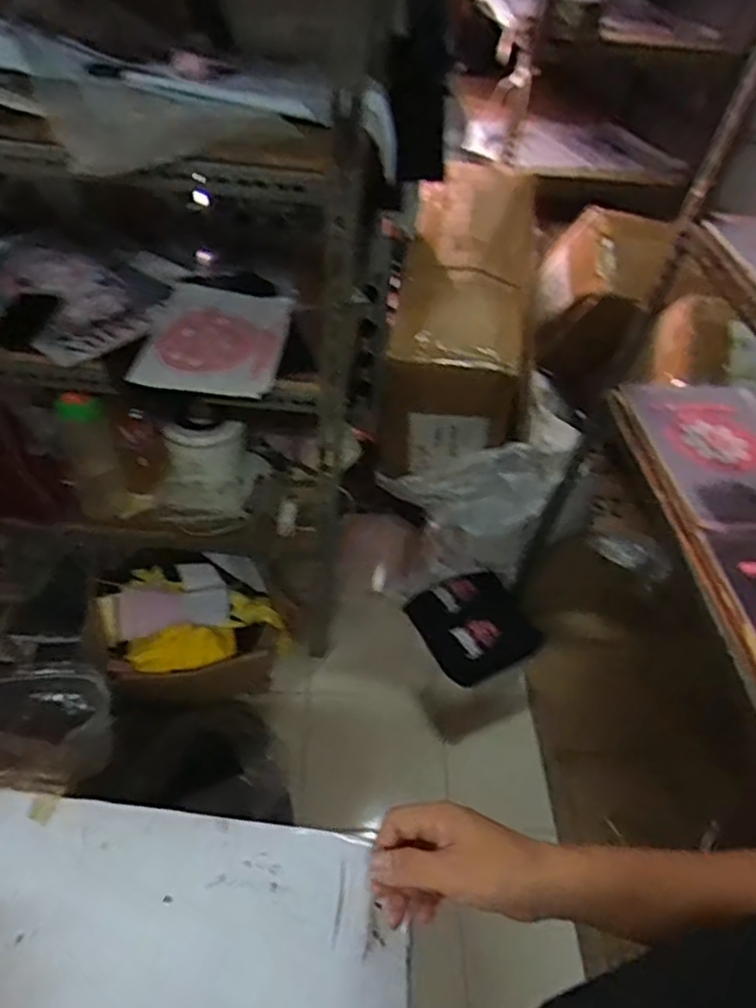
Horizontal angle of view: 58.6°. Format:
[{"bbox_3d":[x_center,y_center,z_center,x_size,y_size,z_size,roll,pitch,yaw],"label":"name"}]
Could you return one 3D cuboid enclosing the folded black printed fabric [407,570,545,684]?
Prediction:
[{"bbox_3d":[0.215,0.270,1.503,0.262,0.035,0.234,-22,61,-37],"label":"folded black printed fabric"}]

